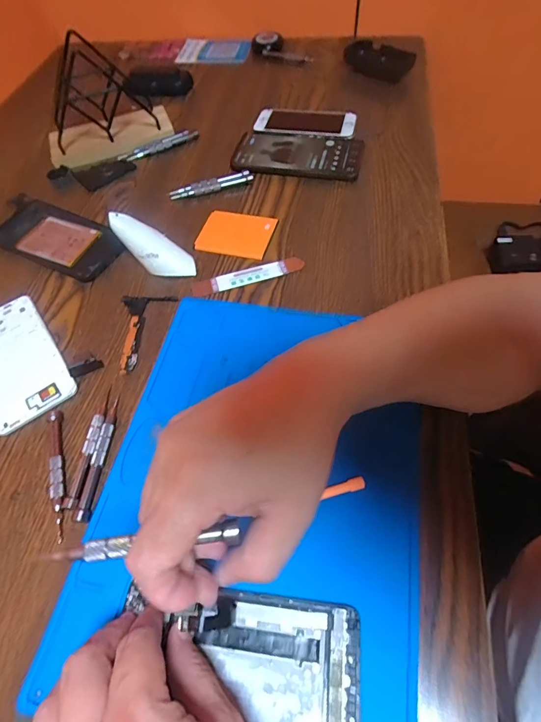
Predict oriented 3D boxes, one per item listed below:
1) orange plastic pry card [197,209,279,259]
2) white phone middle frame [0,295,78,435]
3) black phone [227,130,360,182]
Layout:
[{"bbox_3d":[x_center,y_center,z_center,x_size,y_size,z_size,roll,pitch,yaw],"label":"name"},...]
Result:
[{"bbox_3d":[-0.038,-0.143,0.441,0.081,0.006,0.062,11,60,12],"label":"orange plastic pry card"},{"bbox_3d":[-0.240,-0.003,0.370,0.074,0.006,0.145,-34,61,-15],"label":"white phone middle frame"},{"bbox_3d":[0.035,-0.267,0.506,0.160,0.015,0.079,9,59,10],"label":"black phone"}]

